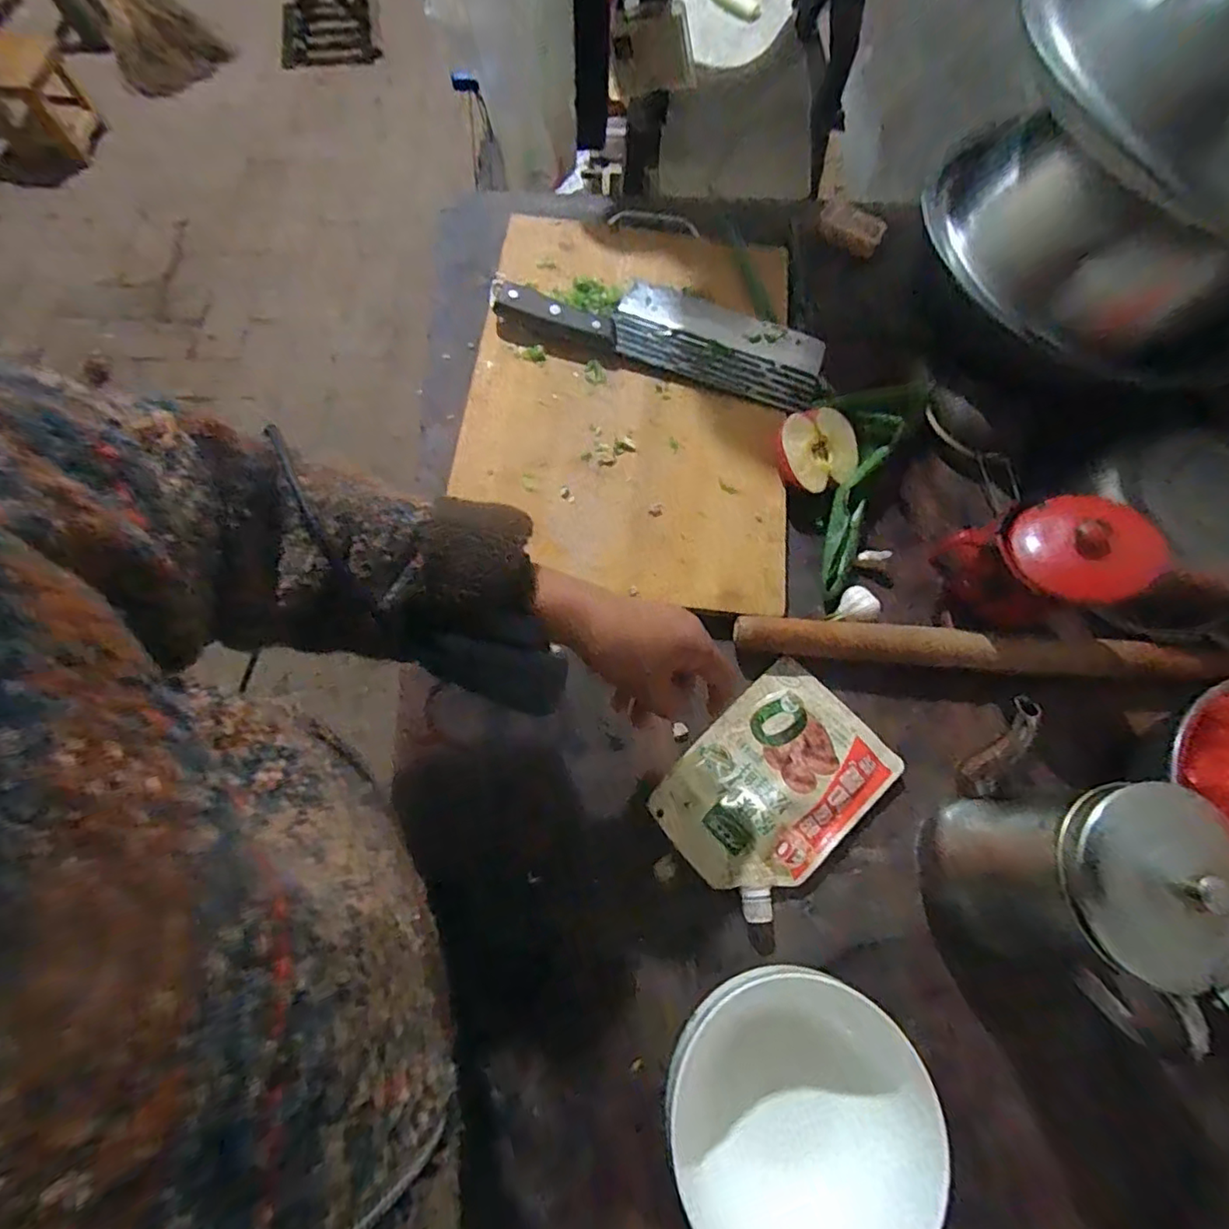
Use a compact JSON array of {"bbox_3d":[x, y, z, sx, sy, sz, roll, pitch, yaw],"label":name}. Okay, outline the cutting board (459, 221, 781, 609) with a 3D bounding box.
[{"bbox_3d":[0.018,-0.212,0.555,0.299,0.015,0.402,7,73,2],"label":"cutting board"}]

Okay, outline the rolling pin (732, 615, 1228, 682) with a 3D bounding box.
[{"bbox_3d":[0.300,0.028,0.475,0.399,0.023,0.026,5,73,1],"label":"rolling pin"}]

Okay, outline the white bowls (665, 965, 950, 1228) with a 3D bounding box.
[{"bbox_3d":[0.111,0.311,0.365,0.172,0.066,0.143,-29,75,-9],"label":"white bowls"}]

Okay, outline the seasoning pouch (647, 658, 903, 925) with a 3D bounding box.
[{"bbox_3d":[0.124,0.129,0.451,0.173,0.023,0.123,-41,78,-12],"label":"seasoning pouch"}]

